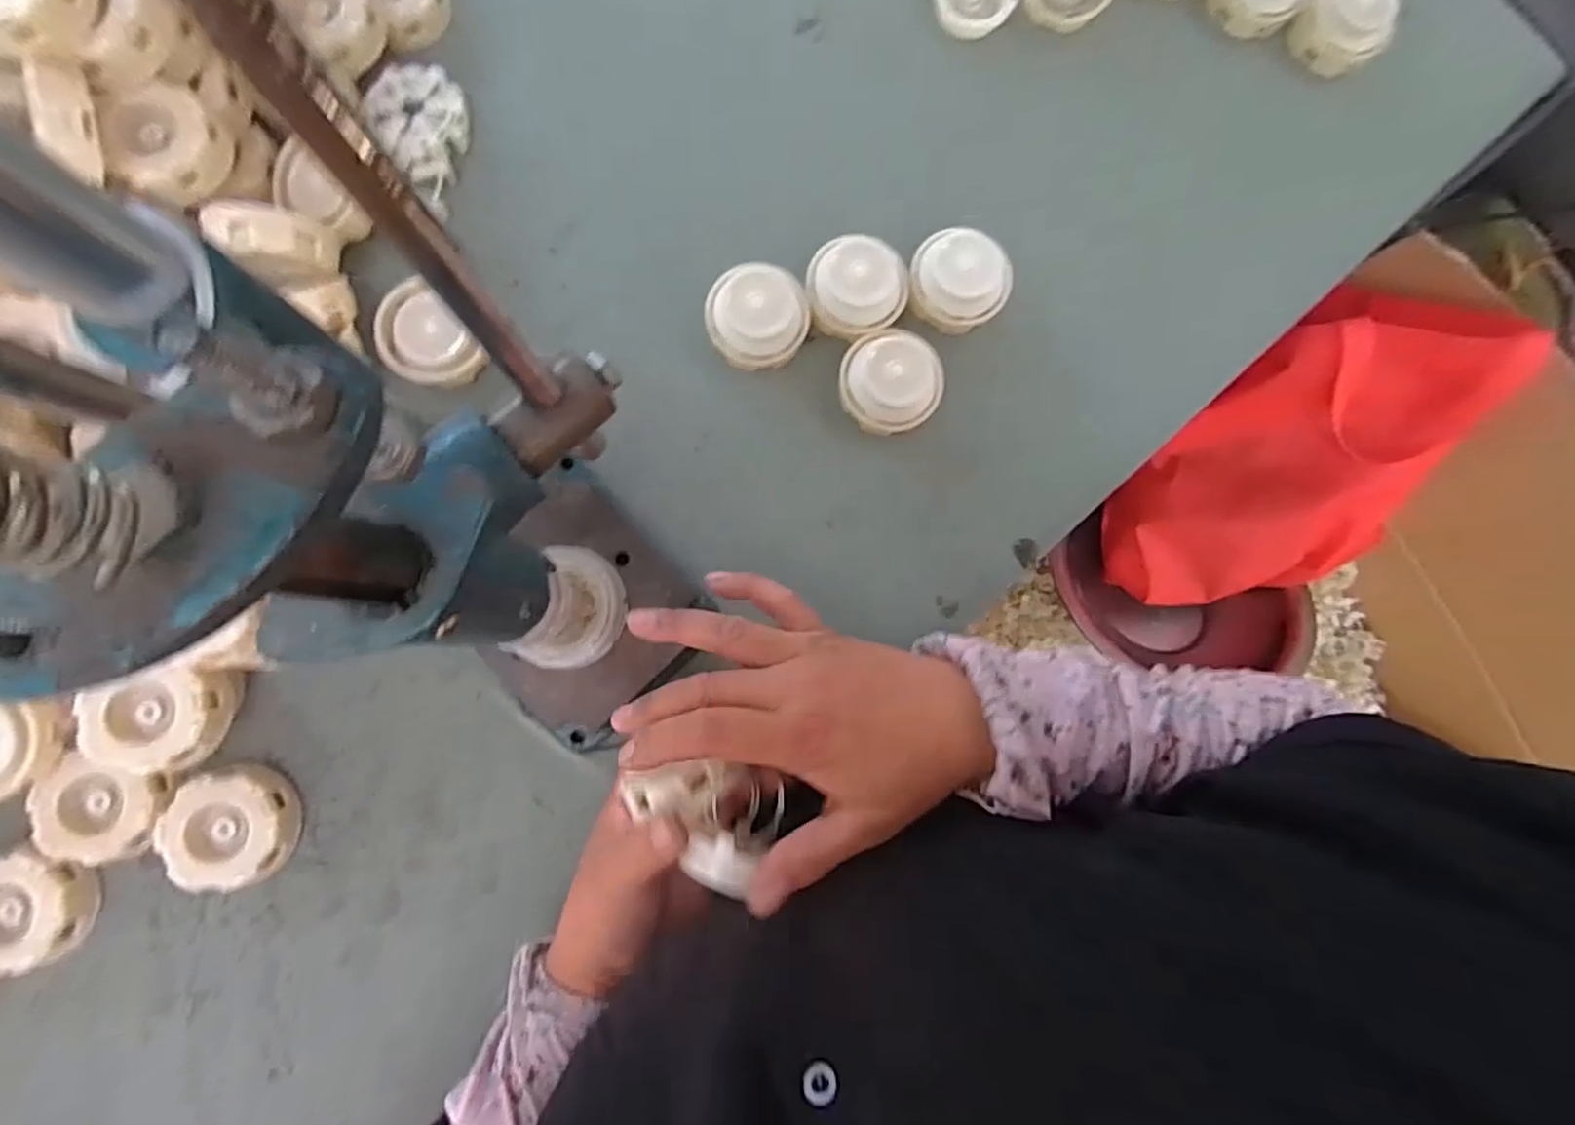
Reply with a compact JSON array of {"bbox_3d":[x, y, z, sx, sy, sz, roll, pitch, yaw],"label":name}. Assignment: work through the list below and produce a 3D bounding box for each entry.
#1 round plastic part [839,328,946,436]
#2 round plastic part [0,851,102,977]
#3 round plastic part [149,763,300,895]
[{"bbox_3d":[0.064,-0.112,0.425,0.062,0.029,0.056,14,83,-3],"label":"round plastic part"},{"bbox_3d":[-0.394,0.178,0.349,0.055,0.023,0.056,0,84,-4],"label":"round plastic part"},{"bbox_3d":[-0.299,0.142,0.367,0.058,0.019,0.062,0,84,-4],"label":"round plastic part"}]

